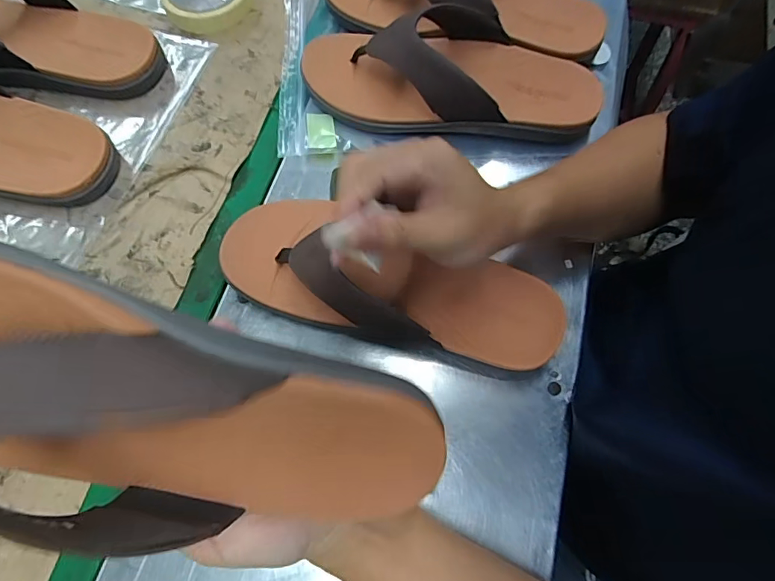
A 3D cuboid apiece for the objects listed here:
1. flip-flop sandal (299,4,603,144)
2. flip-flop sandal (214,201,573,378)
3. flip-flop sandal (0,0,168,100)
[{"bbox_3d":[0.062,-0.210,0.421,0.282,0.069,0.108,4,69,2],"label":"flip-flop sandal"},{"bbox_3d":[0.002,-0.007,0.346,0.261,0.061,0.093,17,70,7],"label":"flip-flop sandal"},{"bbox_3d":[-0.382,-0.263,0.437,0.306,0.071,0.104,12,69,5],"label":"flip-flop sandal"}]

